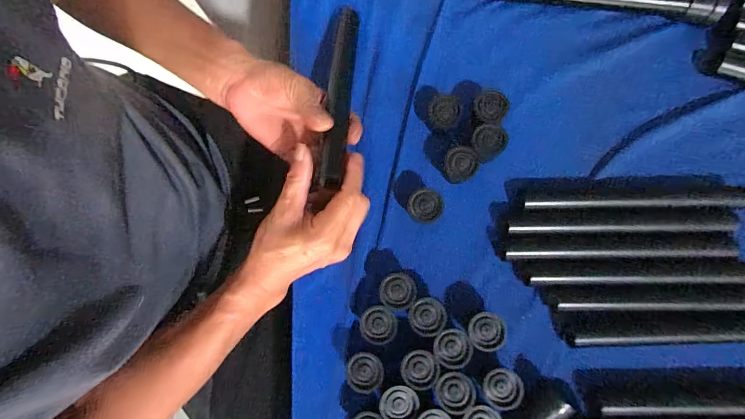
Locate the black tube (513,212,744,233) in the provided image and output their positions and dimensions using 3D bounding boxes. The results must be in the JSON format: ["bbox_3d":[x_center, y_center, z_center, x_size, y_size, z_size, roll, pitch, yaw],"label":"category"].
[{"bbox_3d":[0.249,0.014,0.345,0.217,0.020,0.020,0,80,0],"label":"black tube"}]

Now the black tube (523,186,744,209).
[{"bbox_3d":[0.266,-0.013,0.348,0.213,0.022,0.024,1,80,0],"label":"black tube"}]

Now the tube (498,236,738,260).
[{"bbox_3d":[0.245,0.038,0.340,0.215,0.018,0.022,-1,80,-1],"label":"tube"}]

